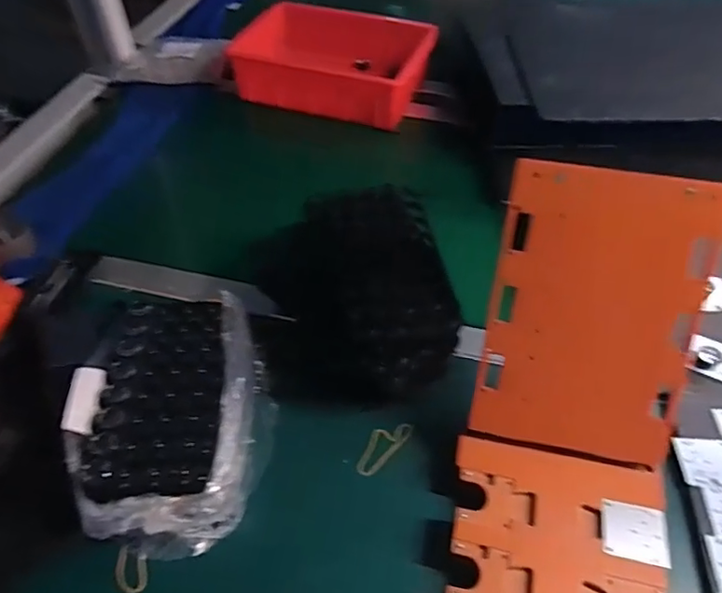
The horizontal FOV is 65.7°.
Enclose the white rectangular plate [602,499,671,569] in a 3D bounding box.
[{"bbox_3d":[0.225,0.193,0.459,0.049,0.009,0.046,13,52,12],"label":"white rectangular plate"}]

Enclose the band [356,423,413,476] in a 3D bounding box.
[{"bbox_3d":[0.020,0.144,0.542,0.028,0.004,0.066,43,68,9],"label":"band"}]

